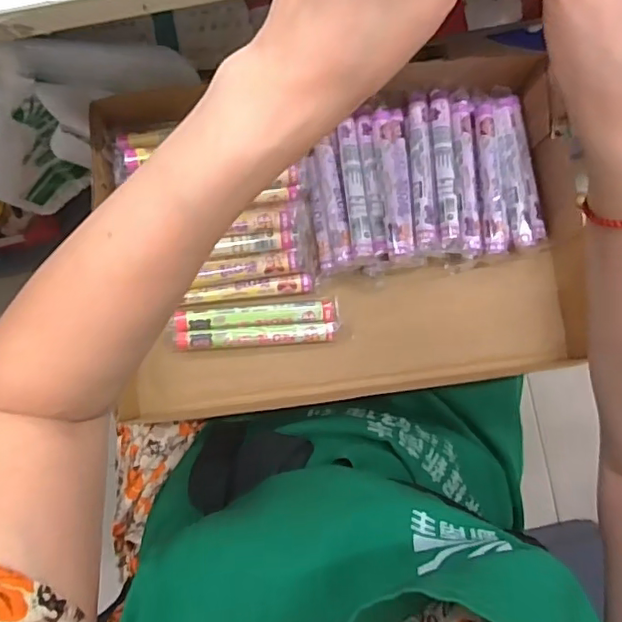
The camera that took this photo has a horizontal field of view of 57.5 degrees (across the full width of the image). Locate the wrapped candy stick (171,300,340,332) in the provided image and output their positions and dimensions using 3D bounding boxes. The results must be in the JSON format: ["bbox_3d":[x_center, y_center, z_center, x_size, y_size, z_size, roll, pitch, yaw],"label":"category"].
[{"bbox_3d":[-0.047,0.005,0.512,0.144,0.014,0.020,-4,89,-3],"label":"wrapped candy stick"}]

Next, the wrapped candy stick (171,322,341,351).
[{"bbox_3d":[-0.049,0.023,0.504,0.146,0.012,0.018,-3,89,-3],"label":"wrapped candy stick"}]

